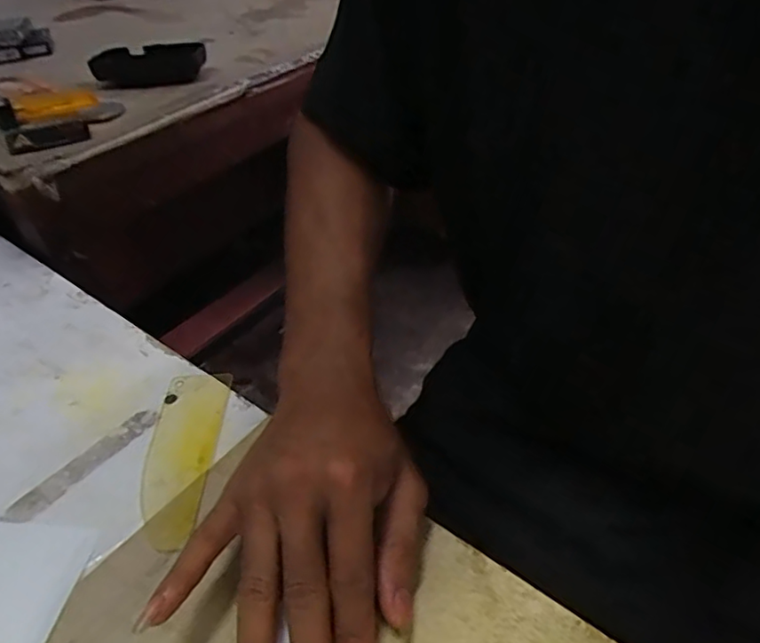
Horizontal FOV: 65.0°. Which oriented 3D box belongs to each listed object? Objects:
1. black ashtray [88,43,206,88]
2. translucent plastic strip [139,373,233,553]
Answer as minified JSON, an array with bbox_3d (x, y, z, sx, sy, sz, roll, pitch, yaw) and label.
[{"bbox_3d":[-0.226,-0.255,0.591,0.107,0.030,0.058,-8,41,-3],"label":"black ashtray"},{"bbox_3d":[-0.118,0.076,0.353,0.041,0.004,0.121,-3,41,2],"label":"translucent plastic strip"}]

